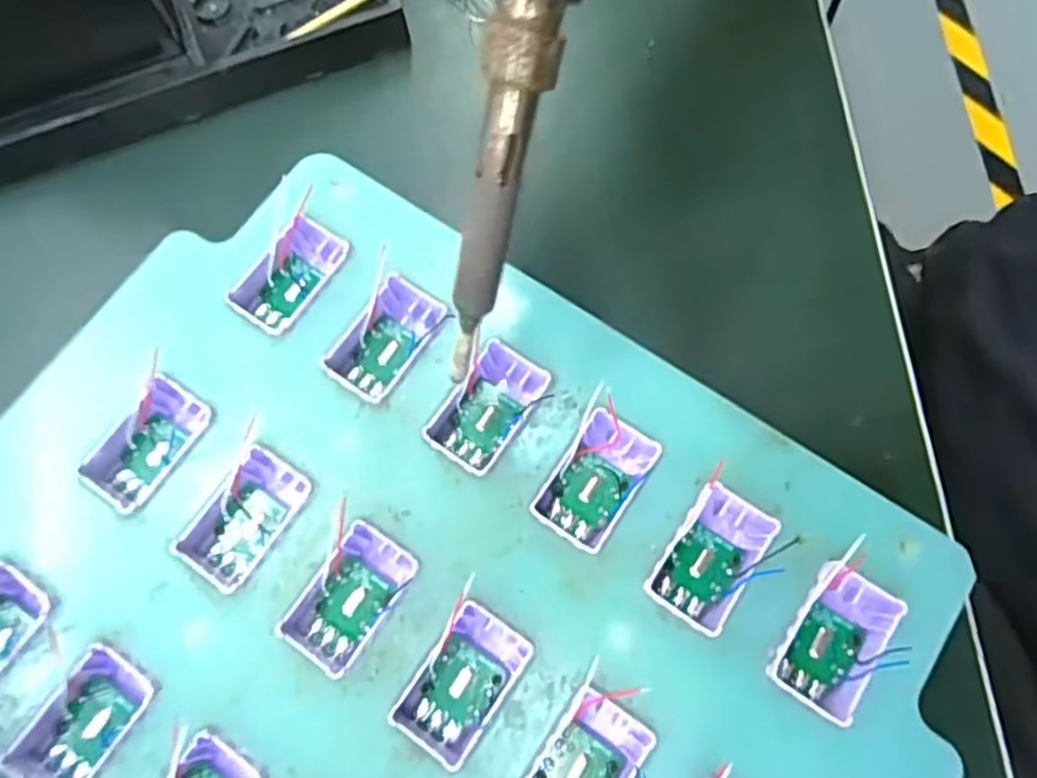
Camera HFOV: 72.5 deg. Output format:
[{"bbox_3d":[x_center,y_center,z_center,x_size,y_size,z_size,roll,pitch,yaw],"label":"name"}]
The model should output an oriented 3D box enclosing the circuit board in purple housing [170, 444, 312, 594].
[{"bbox_3d":[-0.067,0.031,0.173,0.020,0.010,0.033,34,77,10],"label":"circuit board in purple housing"}]

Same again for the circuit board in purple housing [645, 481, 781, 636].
[{"bbox_3d":[0.046,0.040,0.169,0.019,0.011,0.031,34,77,10],"label":"circuit board in purple housing"}]

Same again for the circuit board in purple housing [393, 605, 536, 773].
[{"bbox_3d":[-0.013,0.067,0.161,0.019,0.011,0.031,34,77,10],"label":"circuit board in purple housing"}]

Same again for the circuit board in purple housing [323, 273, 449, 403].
[{"bbox_3d":[-0.035,-0.013,0.186,0.018,0.010,0.032,32,76,9],"label":"circuit board in purple housing"}]

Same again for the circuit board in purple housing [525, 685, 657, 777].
[{"bbox_3d":[0.014,0.084,0.156,0.020,0.011,0.031,34,77,10],"label":"circuit board in purple housing"}]

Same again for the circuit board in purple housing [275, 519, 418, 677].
[{"bbox_3d":[-0.040,0.049,0.167,0.019,0.010,0.033,35,77,10],"label":"circuit board in purple housing"}]

